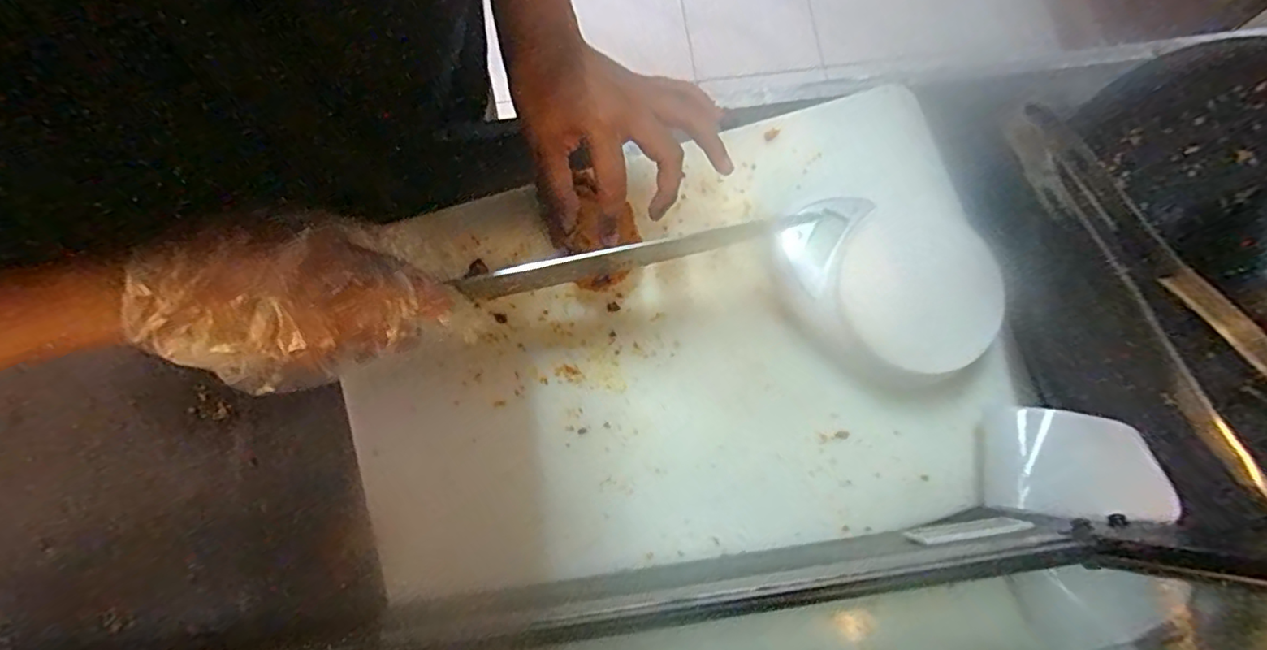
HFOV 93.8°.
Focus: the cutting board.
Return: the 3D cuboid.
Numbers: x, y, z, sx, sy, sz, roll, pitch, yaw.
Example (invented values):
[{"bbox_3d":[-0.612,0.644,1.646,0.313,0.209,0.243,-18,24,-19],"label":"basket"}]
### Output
[{"bbox_3d":[0.023,0.007,0.402,0.421,0.033,0.289,-12,78,-2],"label":"cutting board"}]

